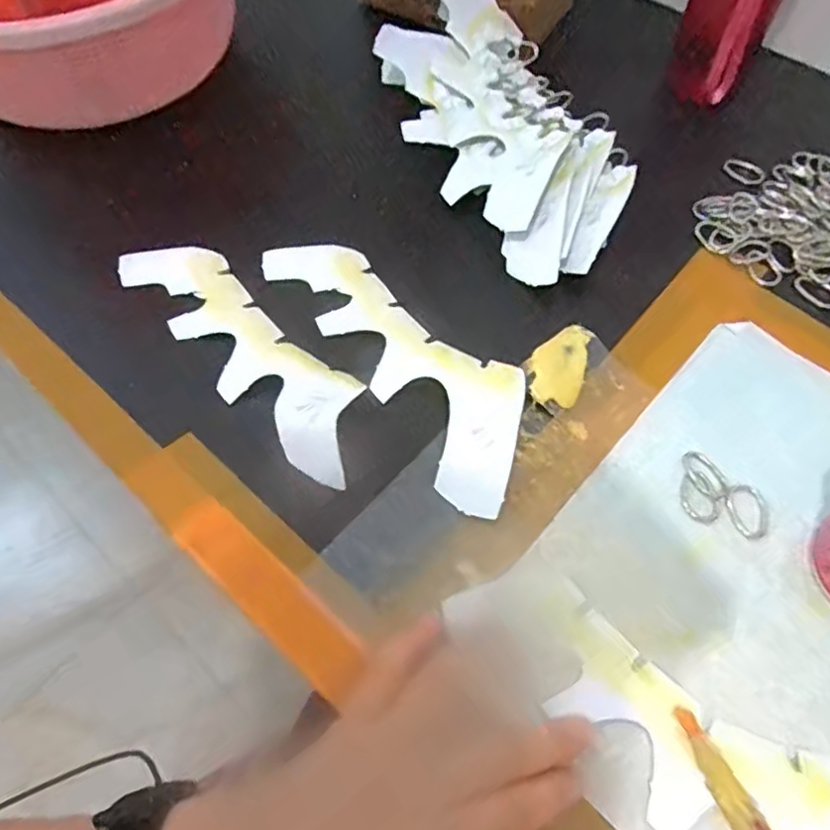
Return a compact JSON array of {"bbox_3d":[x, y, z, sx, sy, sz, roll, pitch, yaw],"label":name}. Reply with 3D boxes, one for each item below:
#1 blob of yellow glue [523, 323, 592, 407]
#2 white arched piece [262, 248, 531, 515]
[{"bbox_3d":[0.083,-0.029,0.367,0.033,0.011,0.053,19,63,10],"label":"blob of yellow glue"},{"bbox_3d":[-0.009,-0.039,0.375,0.075,0.009,0.215,-36,67,-18],"label":"white arched piece"}]

